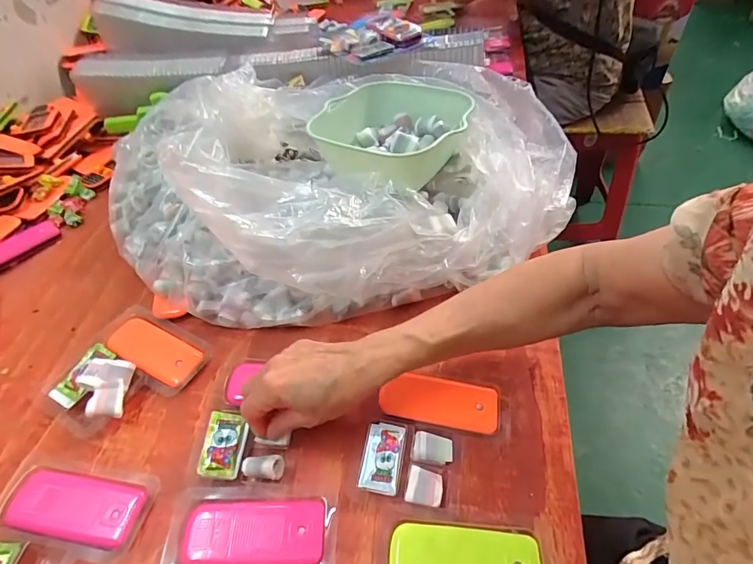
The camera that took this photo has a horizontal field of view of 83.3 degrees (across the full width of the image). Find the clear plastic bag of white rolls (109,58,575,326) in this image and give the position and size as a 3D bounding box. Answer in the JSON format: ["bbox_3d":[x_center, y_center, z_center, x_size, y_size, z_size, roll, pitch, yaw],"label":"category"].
[{"bbox_3d":[-0.062,-0.148,0.534,0.566,0.161,0.421,9,49,14],"label":"clear plastic bag of white rolls"}]

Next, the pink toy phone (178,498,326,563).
[{"bbox_3d":[-0.091,0.192,0.323,0.103,0.020,0.044,-4,47,2],"label":"pink toy phone"}]

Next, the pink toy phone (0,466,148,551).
[{"bbox_3d":[-0.244,0.183,0.345,0.104,0.024,0.046,4,48,10],"label":"pink toy phone"}]

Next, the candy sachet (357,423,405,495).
[{"bbox_3d":[0.005,0.147,0.353,0.030,0.014,0.054,5,48,10],"label":"candy sachet"}]

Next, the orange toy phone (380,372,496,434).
[{"bbox_3d":[0.056,0.105,0.380,0.102,0.007,0.044,10,52,4],"label":"orange toy phone"}]

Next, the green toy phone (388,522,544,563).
[{"bbox_3d":[0.063,0.202,0.303,0.105,0.018,0.044,1,48,6],"label":"green toy phone"}]

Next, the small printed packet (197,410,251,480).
[{"bbox_3d":[-0.128,0.136,0.357,0.034,0.005,0.052,9,49,-5],"label":"small printed packet"}]

